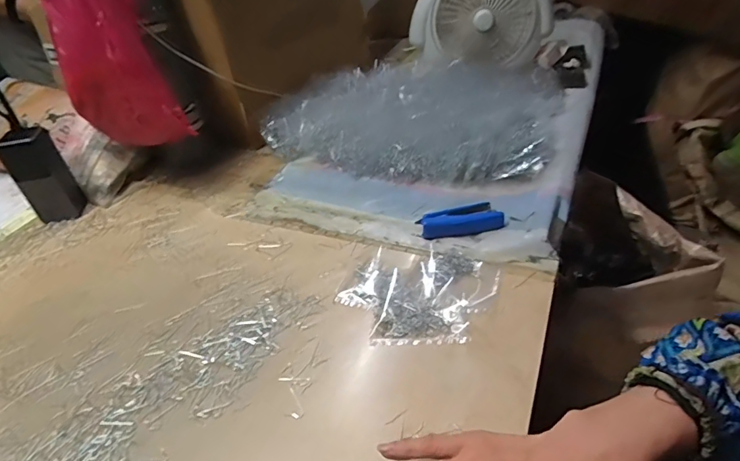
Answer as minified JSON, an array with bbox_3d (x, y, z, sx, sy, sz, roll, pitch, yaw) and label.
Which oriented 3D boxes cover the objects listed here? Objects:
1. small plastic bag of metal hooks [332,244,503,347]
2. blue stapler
[{"bbox_3d":[0.051,0.063,0.497,0.145,0.012,0.148,17,45,28],"label":"small plastic bag of metal hooks"},{"bbox_3d":[0.114,-0.014,0.573,0.100,0.021,0.046,-14,39,-8],"label":"blue stapler"}]

